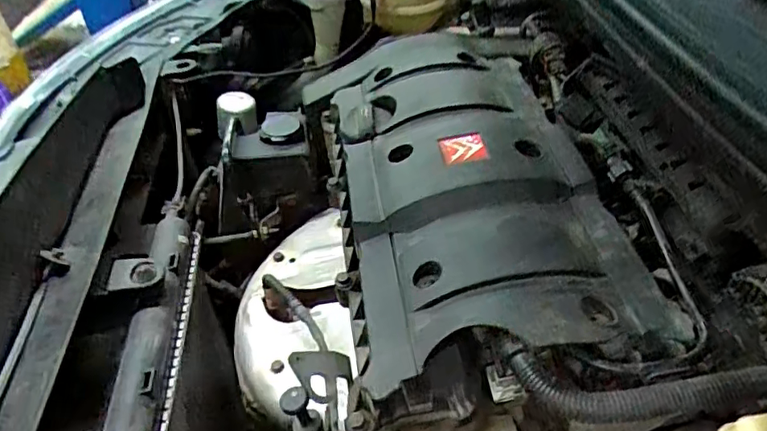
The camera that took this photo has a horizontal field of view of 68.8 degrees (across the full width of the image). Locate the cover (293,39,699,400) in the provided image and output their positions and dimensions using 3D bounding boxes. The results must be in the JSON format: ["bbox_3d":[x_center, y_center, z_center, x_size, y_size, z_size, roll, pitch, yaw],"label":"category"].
[{"bbox_3d":[0.054,-0.048,0.513,0.228,0.071,0.439,-4,42,-4],"label":"cover"}]

